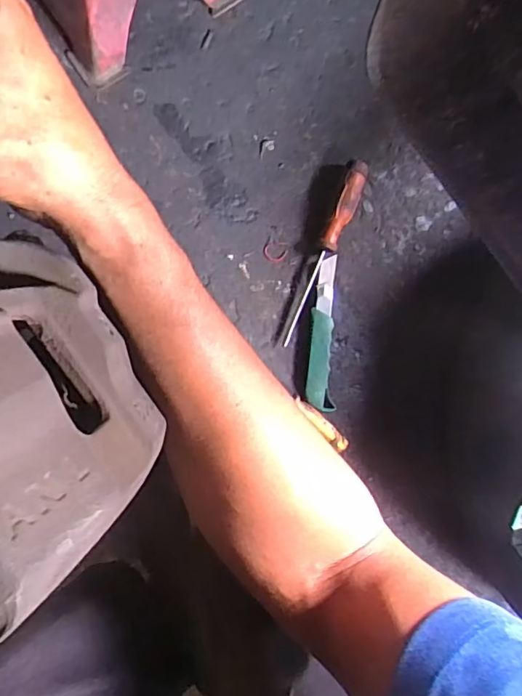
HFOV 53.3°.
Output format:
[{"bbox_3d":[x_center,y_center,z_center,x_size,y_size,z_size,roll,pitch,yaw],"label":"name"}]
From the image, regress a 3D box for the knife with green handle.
[{"bbox_3d":[0.073,-0.016,0.622,0.031,0.019,0.181,2,94,-6],"label":"knife with green handle"}]

